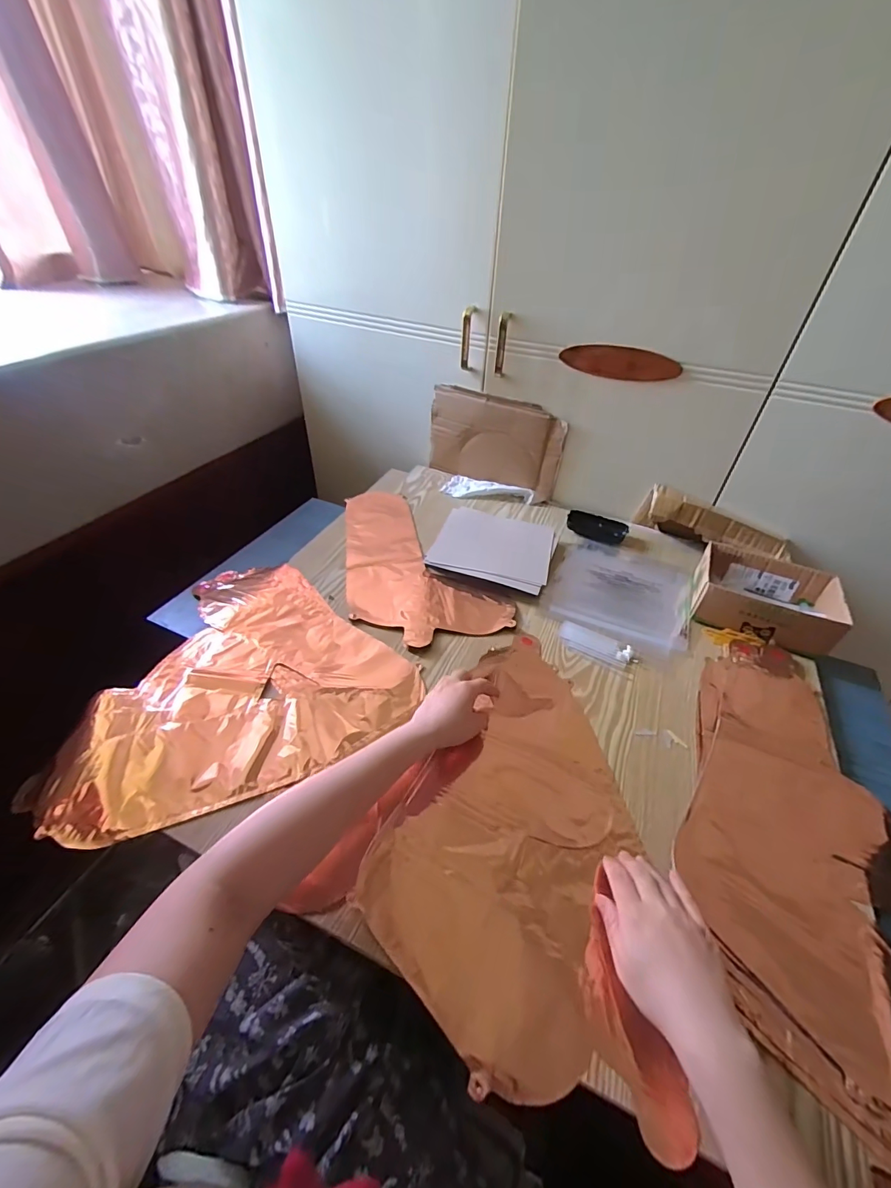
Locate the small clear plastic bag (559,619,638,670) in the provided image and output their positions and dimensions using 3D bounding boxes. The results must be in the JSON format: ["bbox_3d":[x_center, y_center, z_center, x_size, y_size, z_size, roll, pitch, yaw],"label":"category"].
[{"bbox_3d":[0.214,0.069,0.636,0.104,0.009,0.048,22,46,19],"label":"small clear plastic bag"}]

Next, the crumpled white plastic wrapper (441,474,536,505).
[{"bbox_3d":[0.088,-0.213,0.925,0.180,0.022,0.062,14,44,12],"label":"crumpled white plastic wrapper"}]

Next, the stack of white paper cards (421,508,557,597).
[{"bbox_3d":[0.084,-0.082,0.771,0.194,0.026,0.157,17,45,15],"label":"stack of white paper cards"}]

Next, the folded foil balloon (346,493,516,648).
[{"bbox_3d":[-0.070,-0.062,0.765,0.212,0.013,0.396,-14,45,-17],"label":"folded foil balloon"}]

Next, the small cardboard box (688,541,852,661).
[{"bbox_3d":[0.471,0.006,0.675,0.180,0.065,0.140,19,45,17],"label":"small cardboard box"}]

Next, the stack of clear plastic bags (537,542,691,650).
[{"bbox_3d":[0.285,-0.010,0.742,0.210,0.015,0.221,18,45,15],"label":"stack of clear plastic bags"}]

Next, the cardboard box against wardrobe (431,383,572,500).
[{"bbox_3d":[0.096,-0.298,0.894,0.264,0.171,0.024,20,45,17],"label":"cardboard box against wardrobe"}]

